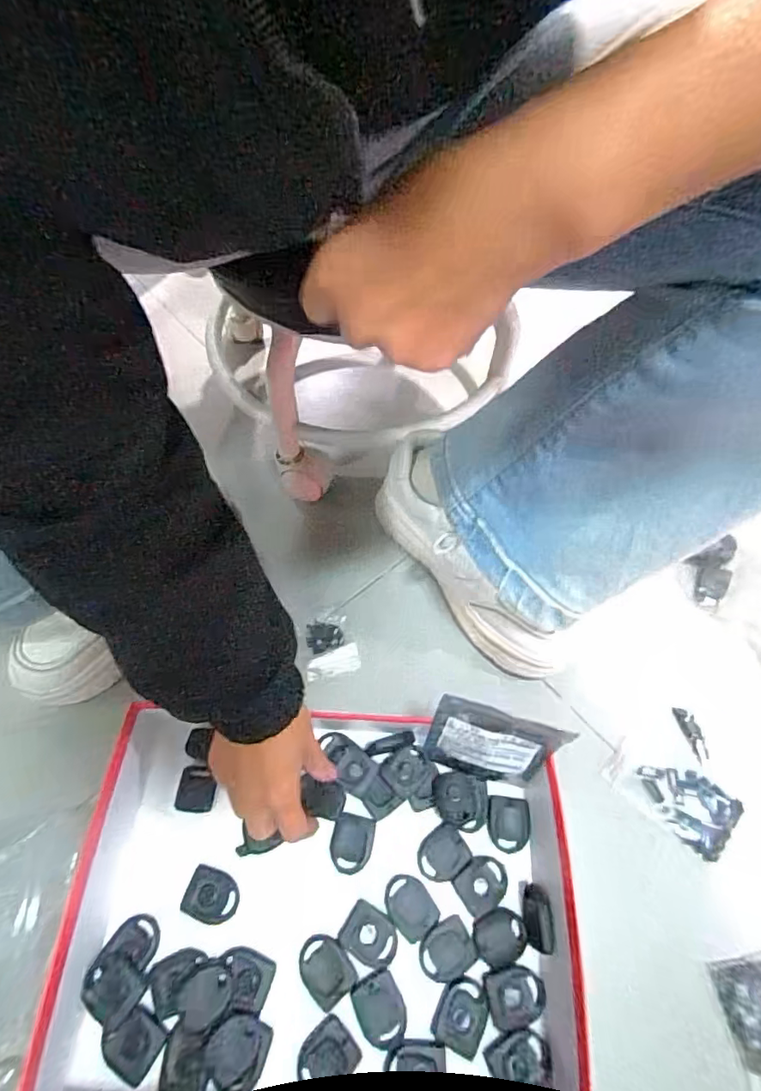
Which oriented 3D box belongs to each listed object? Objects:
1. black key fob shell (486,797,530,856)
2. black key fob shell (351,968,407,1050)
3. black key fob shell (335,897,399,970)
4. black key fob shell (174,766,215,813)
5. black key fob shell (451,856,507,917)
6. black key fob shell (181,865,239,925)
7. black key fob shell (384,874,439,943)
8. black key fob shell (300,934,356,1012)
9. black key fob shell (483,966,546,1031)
[{"bbox_3d":[0.100,0.216,0.400,0.033,0.004,0.038,5,60,1],"label":"black key fob shell"},{"bbox_3d":[0.000,0.309,0.342,0.029,0.004,0.038,-24,64,-15],"label":"black key fob shell"},{"bbox_3d":[-0.007,0.276,0.362,0.039,0.004,0.032,31,64,15],"label":"black key fob shell"},{"bbox_3d":[-0.148,0.194,0.411,0.028,0.004,0.033,1,60,-2],"label":"black key fob shell"},{"bbox_3d":[0.075,0.250,0.380,0.039,0.004,0.031,-36,67,-21],"label":"black key fob shell"},{"bbox_3d":[-0.122,0.254,0.373,0.037,0.013,0.031,20,61,9],"label":"black key fob shell"},{"bbox_3d":[0.021,0.260,0.372,0.030,0.004,0.040,-36,67,-21],"label":"black key fob shell"},{"bbox_3d":[-0.038,0.286,0.348,0.030,0.004,0.039,-35,67,-20],"label":"black key fob shell"},{"bbox_3d":[0.092,0.308,0.352,0.039,0.004,0.032,-9,61,-7],"label":"black key fob shell"}]

